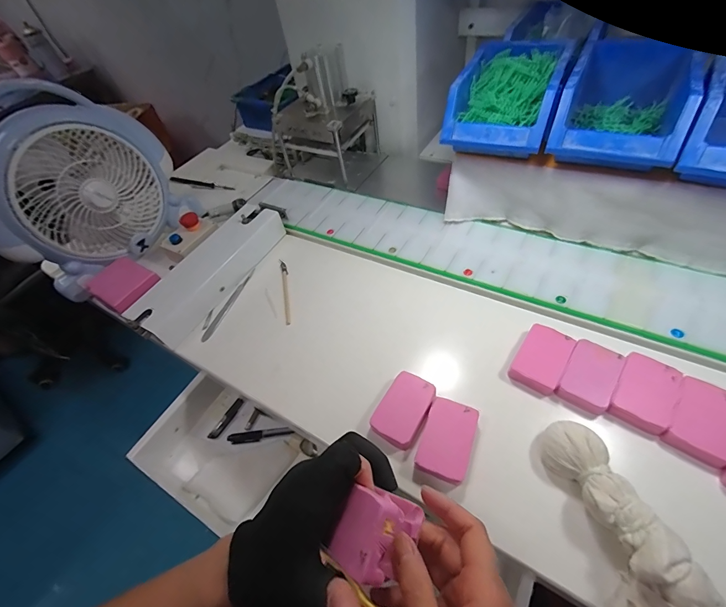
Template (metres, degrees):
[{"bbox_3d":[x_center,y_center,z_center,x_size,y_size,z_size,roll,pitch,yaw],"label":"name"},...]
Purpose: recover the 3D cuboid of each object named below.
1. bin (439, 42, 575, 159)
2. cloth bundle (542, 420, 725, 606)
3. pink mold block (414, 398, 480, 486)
[{"bbox_3d":[0.192,-0.272,0.463,0.125,0.086,0.180,18,57,23],"label":"bin"},{"bbox_3d":[0.201,0.168,0.265,0.065,0.050,0.162,-9,49,2],"label":"cloth bundle"},{"bbox_3d":[0.081,0.132,0.334,0.045,0.019,0.072,15,56,21],"label":"pink mold block"}]

